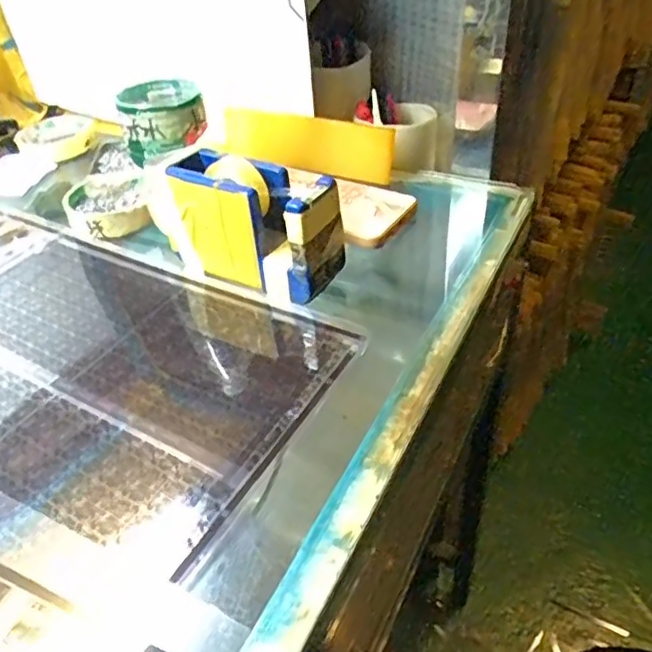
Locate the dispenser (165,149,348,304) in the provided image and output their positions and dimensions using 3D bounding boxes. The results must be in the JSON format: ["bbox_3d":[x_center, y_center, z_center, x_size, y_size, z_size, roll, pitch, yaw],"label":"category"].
[{"bbox_3d":[-0.053,-0.073,0.418,0.131,0.080,0.047,19,46,26],"label":"dispenser"}]

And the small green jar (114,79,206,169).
[{"bbox_3d":[-0.126,-0.162,0.459,0.062,0.041,0.072,-14,41,-10],"label":"small green jar"}]

